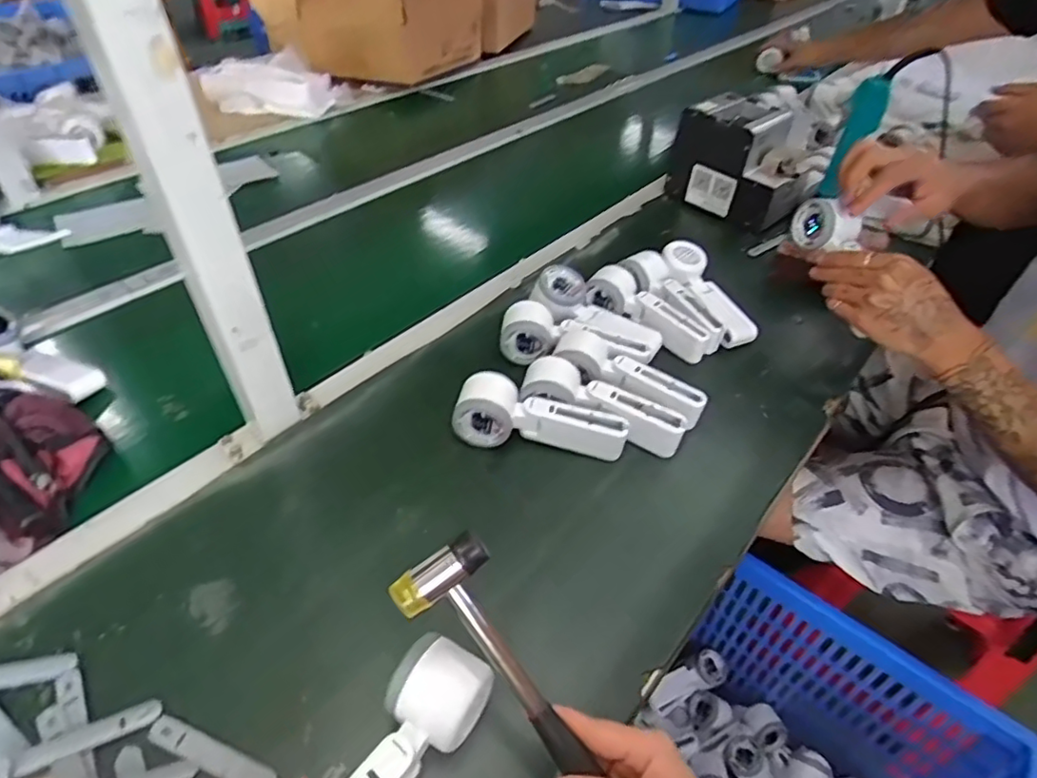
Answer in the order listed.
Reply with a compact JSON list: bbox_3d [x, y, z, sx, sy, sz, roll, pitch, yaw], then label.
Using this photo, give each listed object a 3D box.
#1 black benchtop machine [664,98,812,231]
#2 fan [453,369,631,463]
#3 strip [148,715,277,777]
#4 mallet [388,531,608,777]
[{"bbox_3d":[0.348,-0.359,0.948,0.191,0.136,0.138,30,49,26],"label":"black benchtop machine"},{"bbox_3d":[0.022,0.034,0.593,0.164,0.048,0.052,13,45,9],"label":"fan"},{"bbox_3d":[-0.203,0.242,0.399,0.095,0.004,0.017,18,45,13],"label":"strip"},{"bbox_3d":[0.020,0.203,0.357,0.051,0.034,0.250,-35,88,-33],"label":"mallet"}]

